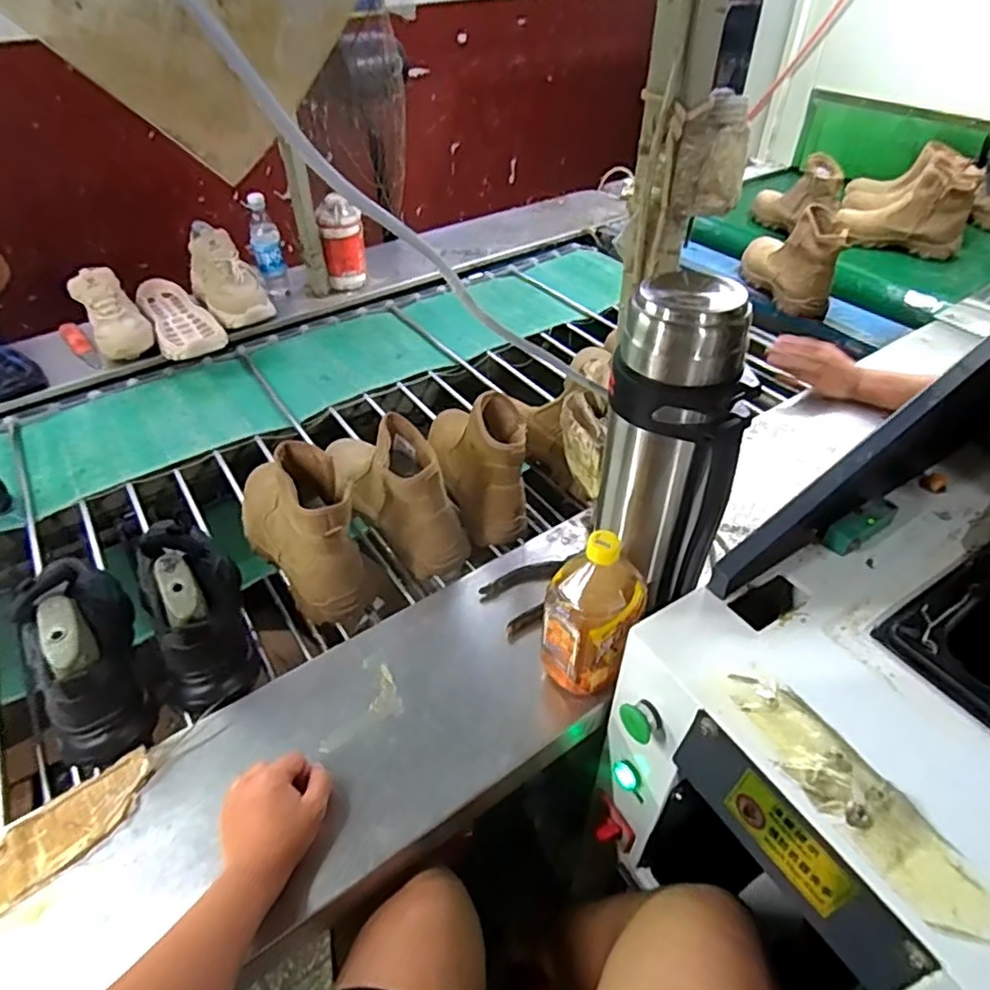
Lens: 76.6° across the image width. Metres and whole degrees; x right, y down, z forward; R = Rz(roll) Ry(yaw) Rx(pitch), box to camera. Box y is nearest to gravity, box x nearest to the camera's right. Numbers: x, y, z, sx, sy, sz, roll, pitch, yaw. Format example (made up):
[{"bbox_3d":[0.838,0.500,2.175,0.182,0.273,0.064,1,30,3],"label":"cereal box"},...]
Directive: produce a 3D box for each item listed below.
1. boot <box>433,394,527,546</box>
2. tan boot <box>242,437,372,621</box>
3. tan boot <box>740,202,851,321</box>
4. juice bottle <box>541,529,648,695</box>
[{"bbox_3d":[-0.025,-0.071,0.902,0.110,0.141,0.248,-9,45,-7],"label":"boot"},{"bbox_3d":[-0.249,0.029,0.800,0.111,0.160,0.229,-28,50,-24],"label":"tan boot"},{"bbox_3d":[0.654,-0.537,1.388,0.092,0.173,0.284,-6,45,-4],"label":"tan boot"},{"bbox_3d":[0.099,0.124,0.635,0.099,0.199,0.085,2,45,5],"label":"juice bottle"}]

